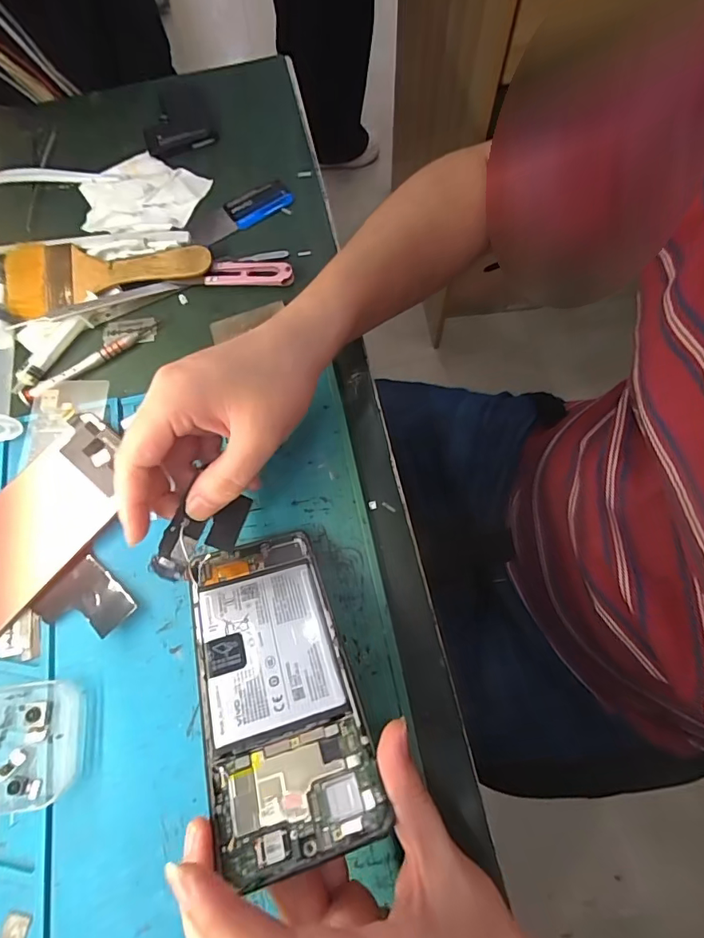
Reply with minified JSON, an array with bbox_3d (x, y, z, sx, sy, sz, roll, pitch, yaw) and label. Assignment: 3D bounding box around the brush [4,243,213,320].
[{"bbox_3d":[-0.196,-0.165,0.378,0.160,0.013,0.063,-11,71,-2],"label":"brush"}]

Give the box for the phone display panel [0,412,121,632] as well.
[{"bbox_3d":[-0.210,0.040,0.304,0.069,0.010,0.157,39,76,13],"label":"phone display panel"}]

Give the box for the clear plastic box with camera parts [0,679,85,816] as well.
[{"bbox_3d":[-0.187,0.155,0.261,0.060,0.020,0.062,-7,71,-1],"label":"clear plastic box with camera parts"}]

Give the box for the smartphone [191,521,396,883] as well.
[{"bbox_3d":[-0.041,0.104,0.241,0.072,0.005,0.158,-12,49,-12],"label":"smartphone"}]

